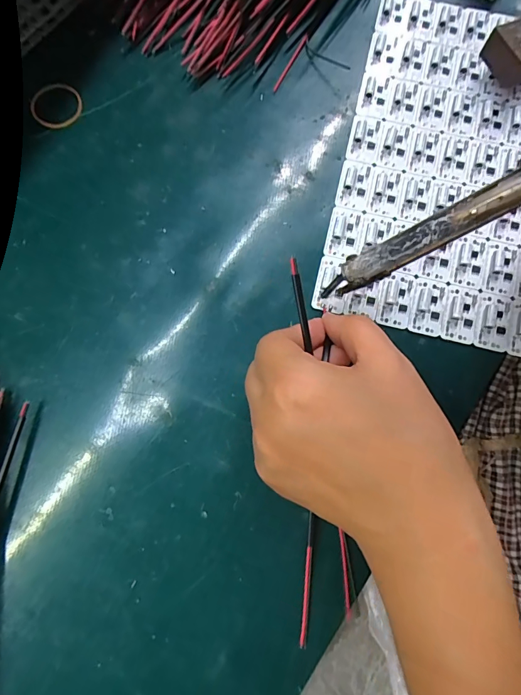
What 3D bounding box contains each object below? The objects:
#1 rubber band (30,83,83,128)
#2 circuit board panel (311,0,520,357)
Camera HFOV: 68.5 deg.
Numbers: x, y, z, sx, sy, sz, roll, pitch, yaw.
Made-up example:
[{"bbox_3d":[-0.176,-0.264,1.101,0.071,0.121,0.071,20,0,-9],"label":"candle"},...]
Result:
[{"bbox_3d":[-0.136,-0.162,0.256,0.032,0.004,0.032,-3,84,-13],"label":"rubber band"},{"bbox_3d":[0.155,-0.114,0.251,0.195,0.008,0.236,14,79,2],"label":"circuit board panel"}]

